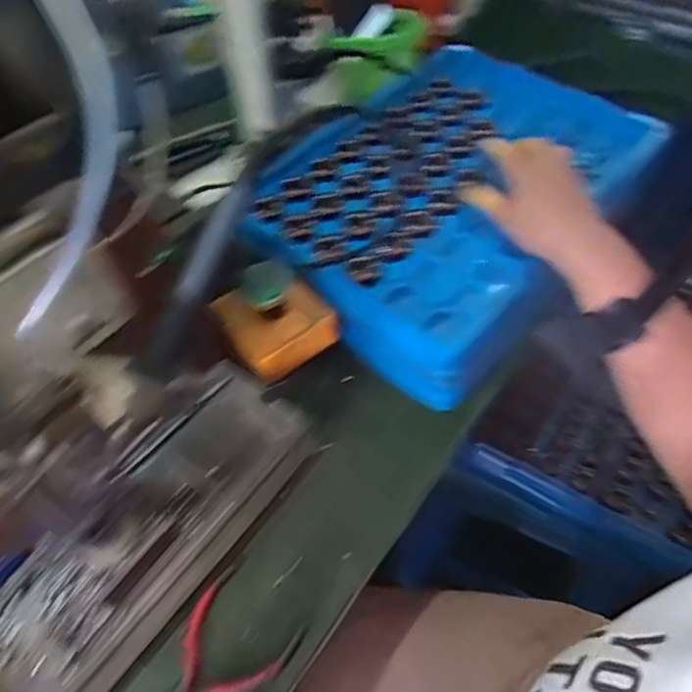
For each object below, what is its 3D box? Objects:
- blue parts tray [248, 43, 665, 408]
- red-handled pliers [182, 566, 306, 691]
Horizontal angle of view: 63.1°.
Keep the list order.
[{"bbox_3d":[0.104,-0.154,0.557,0.277,0.071,0.390,31,60,22],"label":"blue parts tray"},{"bbox_3d":[-0.089,0.208,0.357,0.070,0.013,0.112,32,60,23],"label":"red-handled pliers"}]

